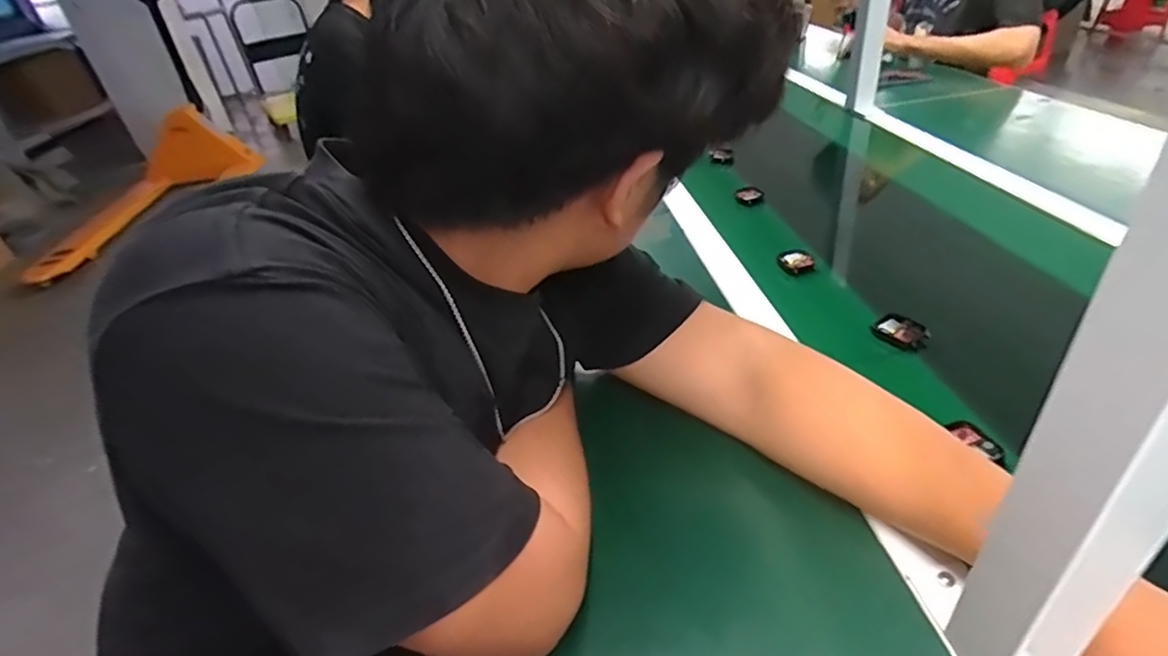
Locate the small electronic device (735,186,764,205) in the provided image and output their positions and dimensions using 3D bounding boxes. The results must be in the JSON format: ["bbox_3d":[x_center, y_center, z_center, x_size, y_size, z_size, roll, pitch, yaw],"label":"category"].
[{"bbox_3d":[0.248,-0.198,0.882,0.042,0.023,0.017,-3,36,6],"label":"small electronic device"}]

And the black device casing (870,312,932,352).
[{"bbox_3d":[0.319,0.002,0.591,0.035,0.013,0.048,-27,40,-25],"label":"black device casing"}]

